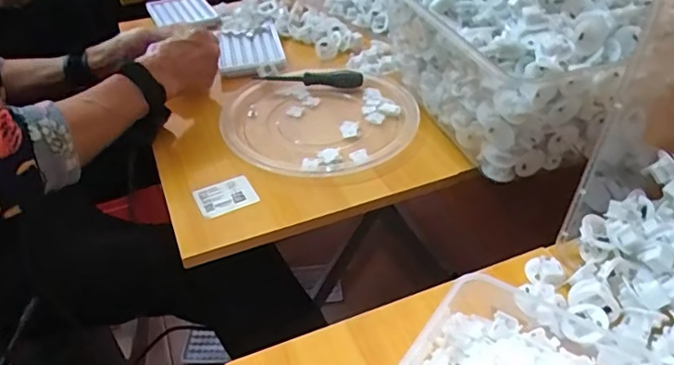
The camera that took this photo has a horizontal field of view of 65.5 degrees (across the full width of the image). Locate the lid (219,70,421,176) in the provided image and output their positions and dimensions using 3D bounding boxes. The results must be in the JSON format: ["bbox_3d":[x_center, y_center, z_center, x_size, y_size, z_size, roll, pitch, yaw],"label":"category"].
[{"bbox_3d":[-0.021,-0.079,0.640,0.226,0.022,0.226,-2,40,2],"label":"lid"}]

